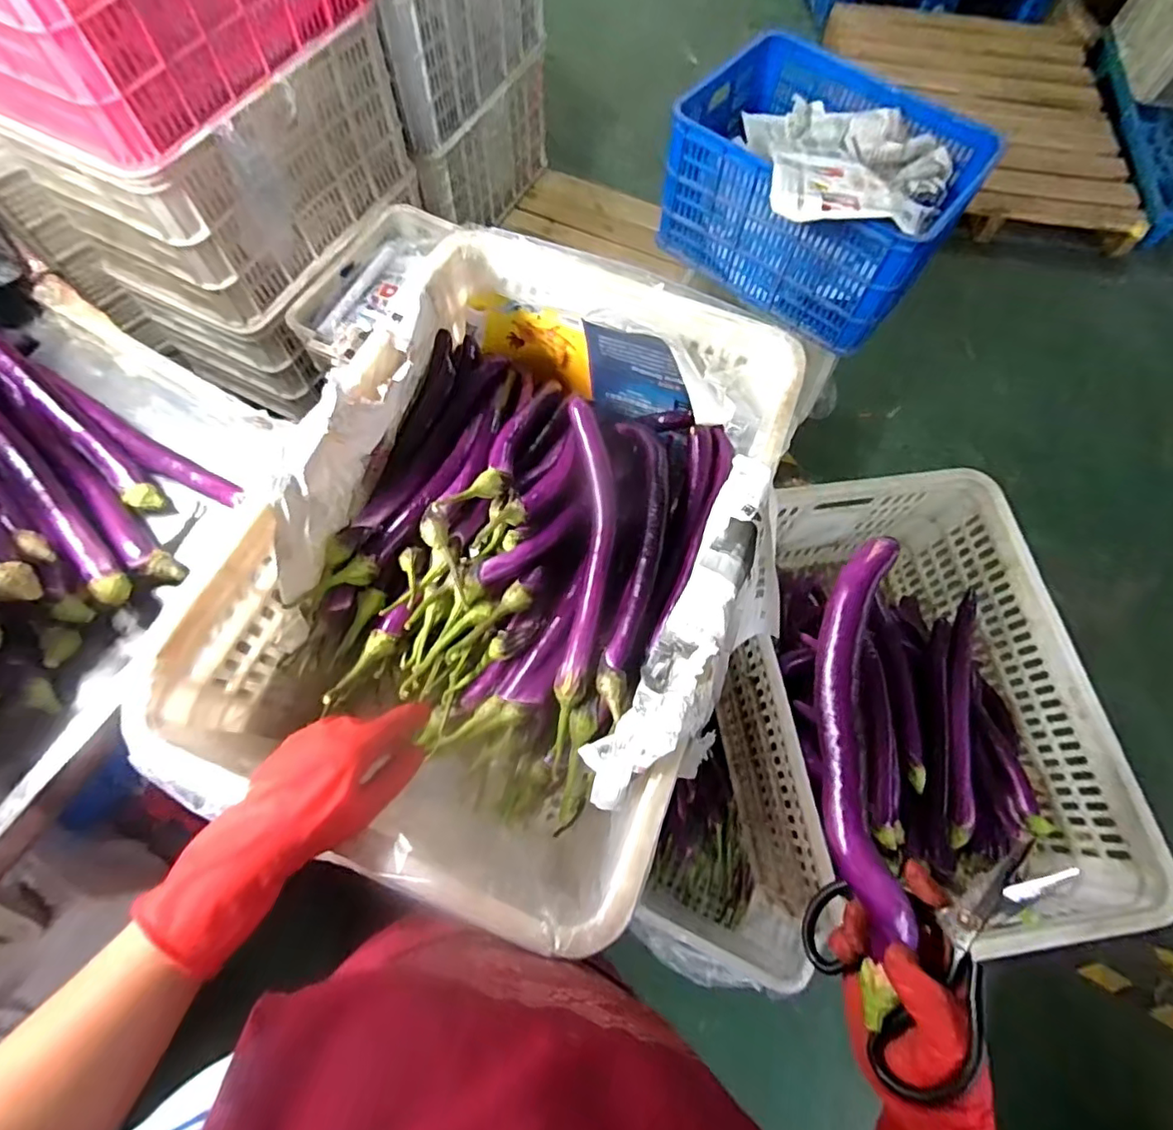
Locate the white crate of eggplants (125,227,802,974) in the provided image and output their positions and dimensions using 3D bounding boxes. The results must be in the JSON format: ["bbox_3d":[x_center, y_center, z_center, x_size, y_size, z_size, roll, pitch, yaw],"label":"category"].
[{"bbox_3d":[-0.066,-0.023,0.600,0.423,0.190,0.603,22,69,7],"label":"white crate of eggplants"}]

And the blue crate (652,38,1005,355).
[{"bbox_3d":[0.519,-0.870,1.338,0.630,0.292,0.531,42,72,14],"label":"blue crate"}]

